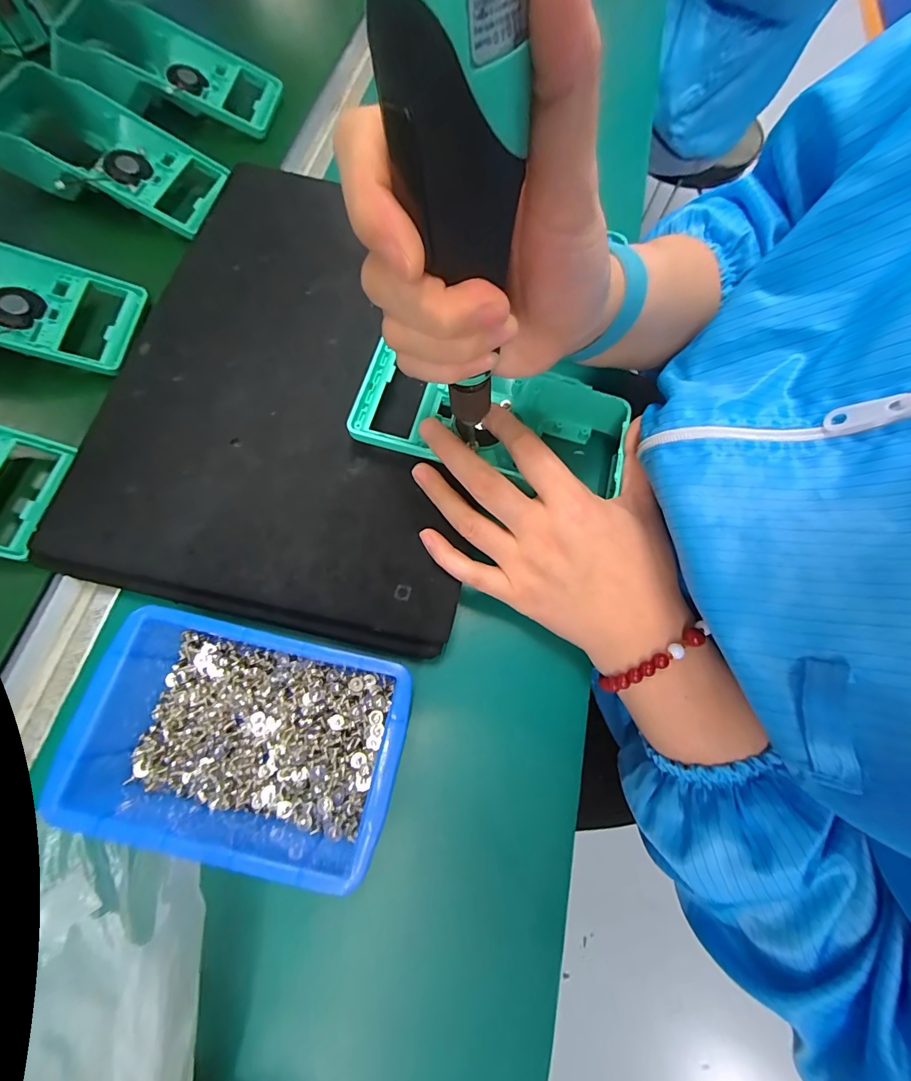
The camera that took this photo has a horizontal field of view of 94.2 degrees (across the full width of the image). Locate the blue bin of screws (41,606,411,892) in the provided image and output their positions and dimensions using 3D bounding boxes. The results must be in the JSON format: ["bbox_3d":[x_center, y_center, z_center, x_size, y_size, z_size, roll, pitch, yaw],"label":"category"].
[{"bbox_3d":[-0.104,0.099,0.217,0.152,0.046,0.101,12,71,0],"label":"blue bin of screws"}]

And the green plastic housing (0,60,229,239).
[{"bbox_3d":[-0.291,-0.322,0.355,0.183,0.050,0.089,17,68,-3],"label":"green plastic housing"}]

